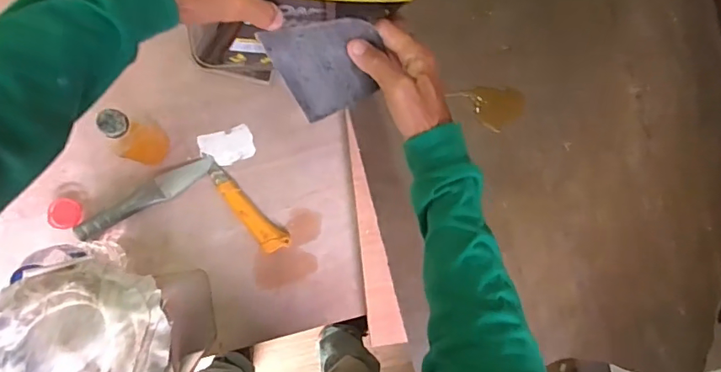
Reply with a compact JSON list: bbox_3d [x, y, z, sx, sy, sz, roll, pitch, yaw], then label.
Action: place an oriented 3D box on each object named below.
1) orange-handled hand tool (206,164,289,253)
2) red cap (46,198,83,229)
[{"bbox_3d":[-0.165,0.033,0.705,0.034,0.028,0.154,-43,91,-5],"label":"orange-handled hand tool"},{"bbox_3d":[-0.404,0.037,0.668,0.036,0.018,0.041,6,86,-7],"label":"red cap"}]

